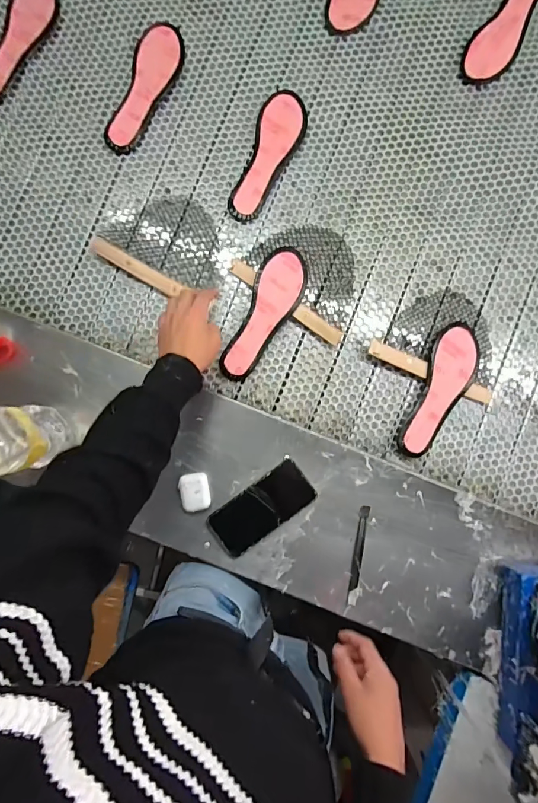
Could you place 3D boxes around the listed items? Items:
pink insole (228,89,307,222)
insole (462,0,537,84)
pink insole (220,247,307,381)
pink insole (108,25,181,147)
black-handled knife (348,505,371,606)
[{"bbox_3d":[0.002,-0.416,0.689,0.079,0.017,0.231,19,87,0],"label":"pink insole"},{"bbox_3d":[0.412,-0.653,0.701,0.079,0.022,0.223,30,87,0],"label":"insole"},{"bbox_3d":[-0.003,-0.143,0.671,0.079,0.027,0.234,23,87,0],"label":"pink insole"},{"bbox_3d":[-0.208,-0.533,0.692,0.067,0.009,0.219,20,87,0],"label":"pink insole"},{"bbox_3d":[0.141,0.241,0.639,0.019,0.005,0.151,7,87,-1],"label":"black-handled knife"}]

